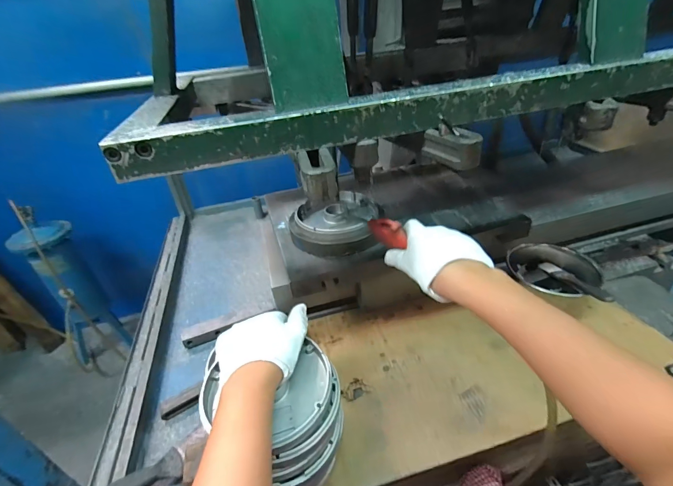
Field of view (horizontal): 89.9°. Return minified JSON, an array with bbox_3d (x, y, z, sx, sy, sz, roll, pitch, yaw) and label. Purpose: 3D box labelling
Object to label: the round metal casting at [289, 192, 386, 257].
[{"bbox_3d":[0.002,-0.041,0.591,0.151,0.035,0.158,-3,34,2],"label":"round metal casting"}]

